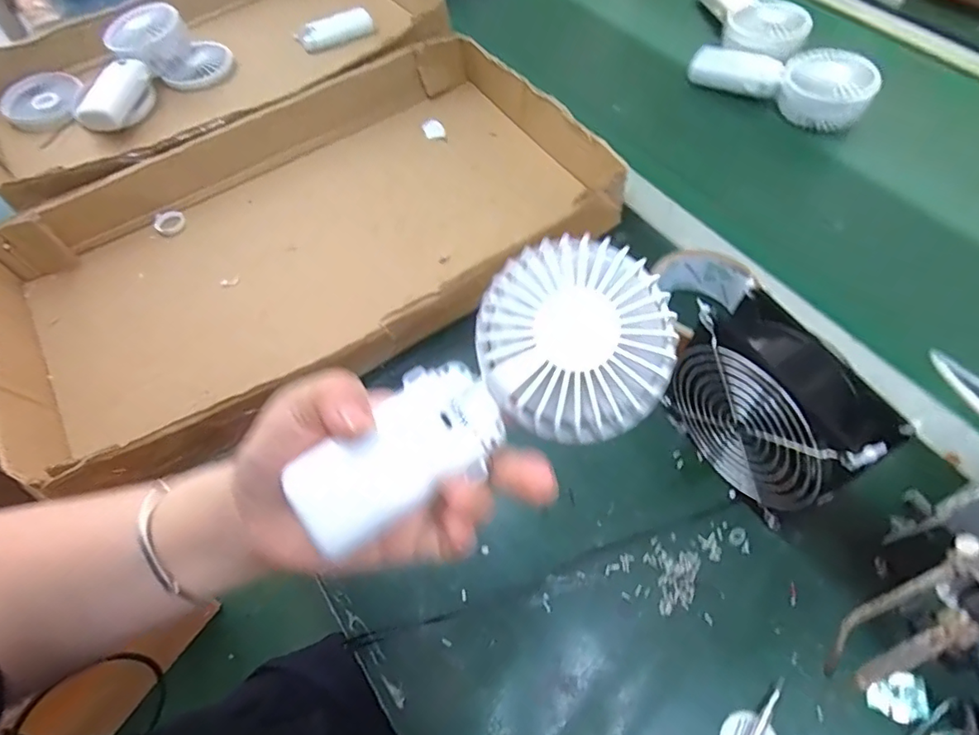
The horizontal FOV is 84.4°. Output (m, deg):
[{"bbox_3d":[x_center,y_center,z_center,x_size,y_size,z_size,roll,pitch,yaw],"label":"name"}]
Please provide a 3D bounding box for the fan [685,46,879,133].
[{"bbox_3d":[0.319,-0.321,0.590,0.183,0.041,0.069,33,67,20],"label":"fan"}]

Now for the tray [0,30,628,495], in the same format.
[{"bbox_3d":[-0.168,-0.127,0.510,0.534,0.081,0.307,-32,64,-13],"label":"tray"}]

